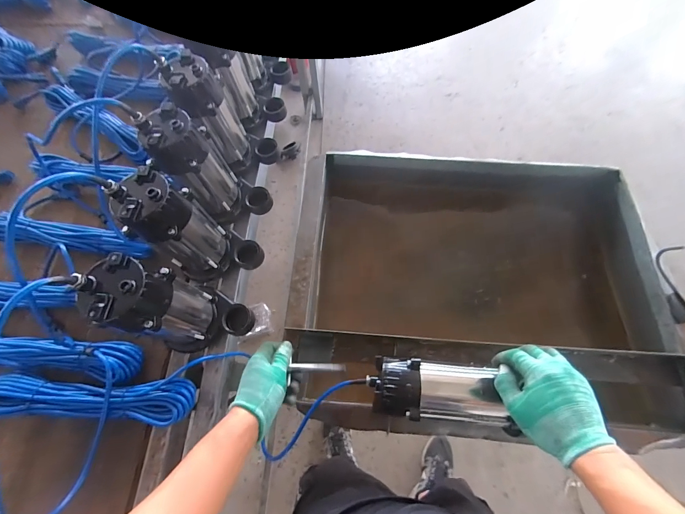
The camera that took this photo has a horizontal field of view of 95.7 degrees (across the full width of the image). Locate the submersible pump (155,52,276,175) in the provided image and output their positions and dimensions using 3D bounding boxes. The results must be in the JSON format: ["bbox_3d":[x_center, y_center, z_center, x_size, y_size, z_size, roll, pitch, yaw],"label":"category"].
[{"bbox_3d":[-0.229,-0.283,0.624,0.158,0.217,0.096,-22,69,-7],"label":"submersible pump"}]

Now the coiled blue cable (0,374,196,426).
[{"bbox_3d":[-0.427,0.243,0.533,0.340,0.061,0.071,1,68,2],"label":"coiled blue cable"}]

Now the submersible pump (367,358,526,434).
[{"bbox_3d":[0.154,0.212,0.486,0.211,0.077,0.087,10,68,5],"label":"submersible pump"}]

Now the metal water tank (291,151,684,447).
[{"bbox_3d":[0.288,0.086,0.741,0.742,0.272,0.613,6,68,4],"label":"metal water tank"}]

